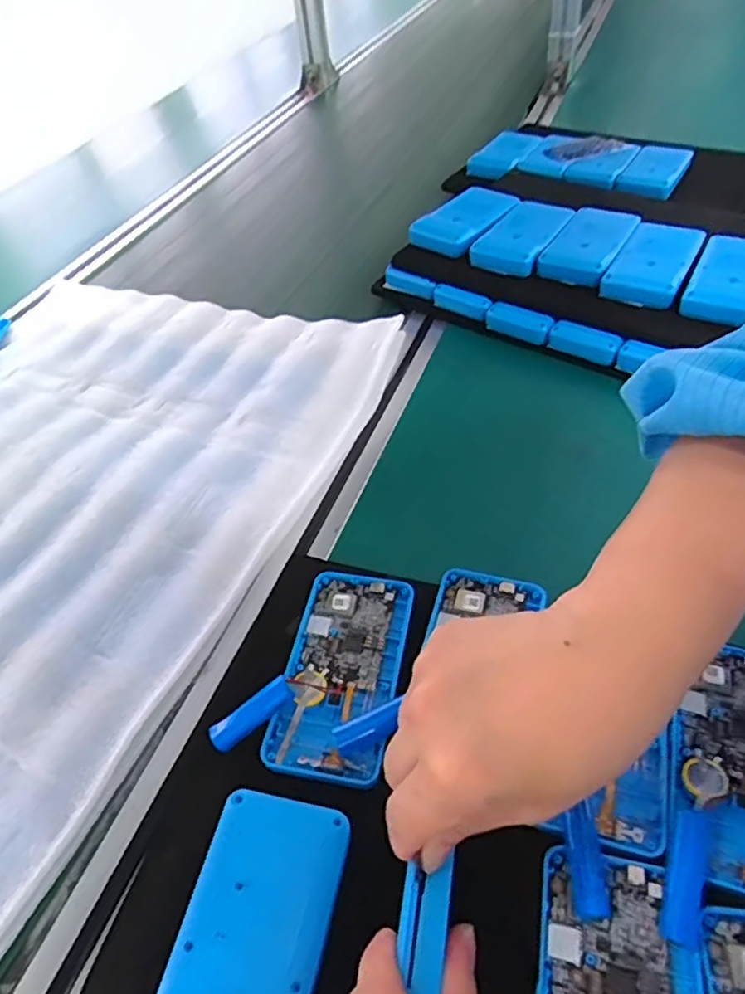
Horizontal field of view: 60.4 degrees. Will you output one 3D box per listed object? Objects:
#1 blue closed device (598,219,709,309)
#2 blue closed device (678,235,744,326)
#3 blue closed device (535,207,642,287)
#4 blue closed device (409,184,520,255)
[{"bbox_3d":[0.252,-0.209,0.573,0.062,0.030,0.104,23,53,25],"label":"blue closed device"},{"bbox_3d":[0.310,-0.188,0.550,0.062,0.028,0.109,22,53,24],"label":"blue closed device"},{"bbox_3d":[0.205,-0.238,0.604,0.062,0.024,0.111,23,53,25],"label":"blue closed device"},{"bbox_3d":[0.096,-0.284,0.664,0.069,0.030,0.114,28,55,28],"label":"blue closed device"}]

